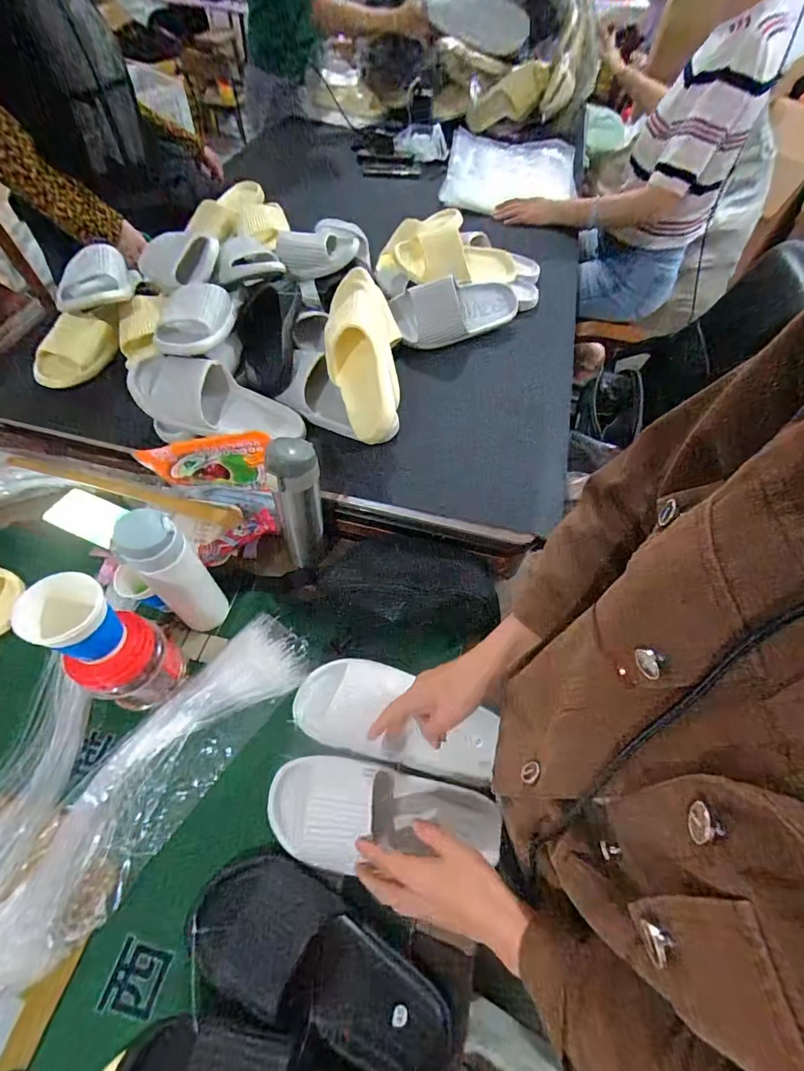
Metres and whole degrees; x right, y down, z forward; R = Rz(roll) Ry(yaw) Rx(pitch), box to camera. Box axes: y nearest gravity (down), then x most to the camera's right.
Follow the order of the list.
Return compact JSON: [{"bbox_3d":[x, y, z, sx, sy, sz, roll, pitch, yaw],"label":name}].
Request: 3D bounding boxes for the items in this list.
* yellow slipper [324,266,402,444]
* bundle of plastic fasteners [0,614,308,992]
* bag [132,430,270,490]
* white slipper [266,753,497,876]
[{"bbox_3d":[-0.058,-0.284,0.686,0.114,0.091,0.274,-5,88,-7],"label":"yellow slipper"},{"bbox_3d":[-0.371,0.259,0.516,0.262,0.067,0.493,32,62,16],"label":"bundle of plastic fasteners"},{"bbox_3d":[-0.260,-0.097,0.590,0.163,0.109,0.018,-4,58,-6],"label":"bag"},{"bbox_3d":[-0.021,0.314,0.498,0.263,0.055,0.107,3,58,0],"label":"white slipper"}]

